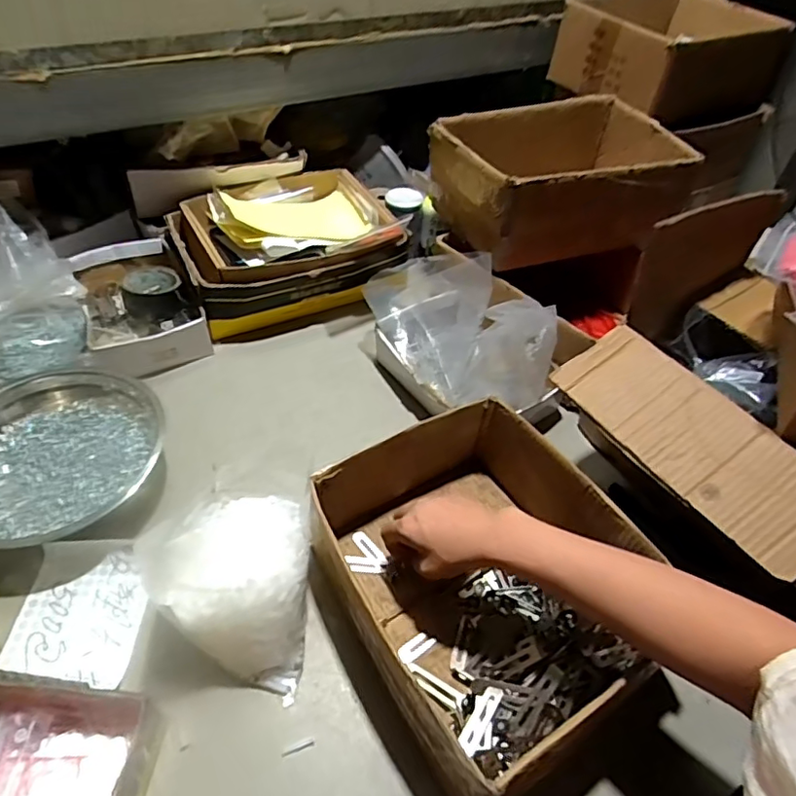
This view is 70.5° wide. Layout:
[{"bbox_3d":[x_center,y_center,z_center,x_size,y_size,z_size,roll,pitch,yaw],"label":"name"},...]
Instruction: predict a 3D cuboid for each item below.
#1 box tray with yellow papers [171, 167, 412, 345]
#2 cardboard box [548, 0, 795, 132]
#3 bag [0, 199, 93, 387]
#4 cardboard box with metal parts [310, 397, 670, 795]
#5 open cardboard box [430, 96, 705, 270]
[{"bbox_3d":[-0.182,-0.253,0.938,0.345,0.126,0.255,-19,51,-20],"label":"box tray with yellow papers"},{"bbox_3d":[0.453,-0.599,0.973,0.299,0.121,0.257,-22,52,-23],"label":"cardboard box"},{"bbox_3d":[-0.544,-0.138,0.783,0.180,0.147,0.208,-27,54,-26],"label":"bag"},{"bbox_3d":[0.087,0.173,0.576,0.251,0.124,0.309,-24,53,-24],"label":"cardboard box with metal parts"},{"bbox_3d":[0.245,-0.334,0.879,0.334,0.139,0.250,-18,51,-20],"label":"open cardboard box"}]

